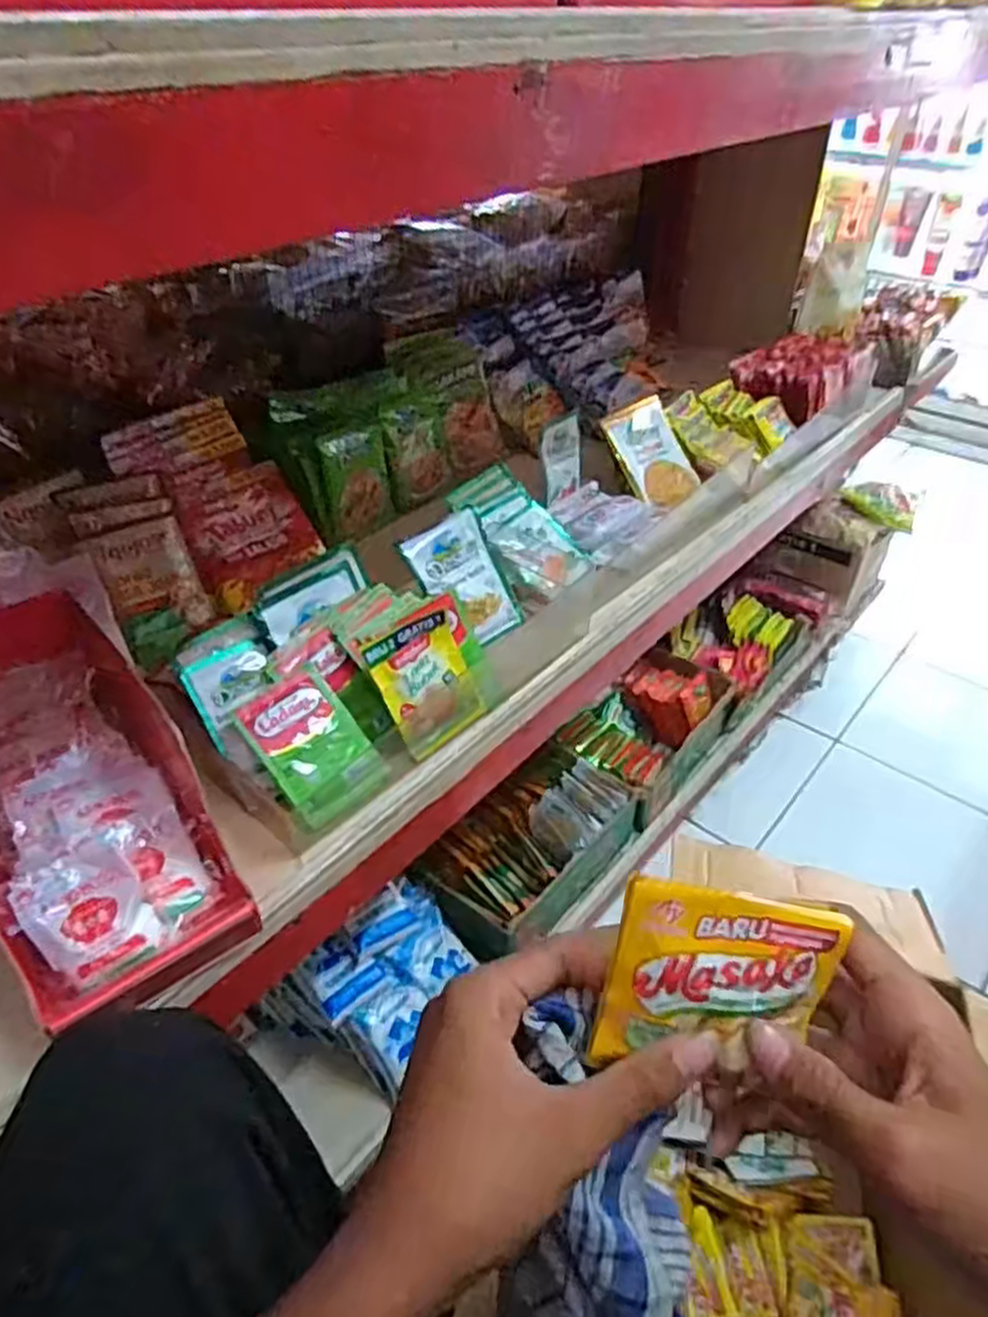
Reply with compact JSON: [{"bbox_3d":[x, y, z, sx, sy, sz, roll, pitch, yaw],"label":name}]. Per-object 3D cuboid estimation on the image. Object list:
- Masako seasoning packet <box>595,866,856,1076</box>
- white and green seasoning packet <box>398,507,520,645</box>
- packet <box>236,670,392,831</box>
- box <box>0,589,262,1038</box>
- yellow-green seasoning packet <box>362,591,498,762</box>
[{"bbox_3d":[0.086,0.124,0.302,0.084,0.072,0.011,10,4,-4],"label":"Masako seasoning packet"},{"bbox_3d":[-0.022,-0.062,0.641,0.084,0.102,0.006,-33,8,-39],"label":"white and green seasoning packet"},{"bbox_3d":[-0.117,0.057,0.518,0.064,0.006,0.089,-35,91,-30],"label":"packet"},{"bbox_3d":[-0.253,0.078,0.464,0.138,0.093,0.277,-30,49,-32],"label":"box"},{"bbox_3d":[-0.041,0.009,0.558,0.093,0.088,0.016,-36,21,-32],"label":"yellow-green seasoning packet"}]

